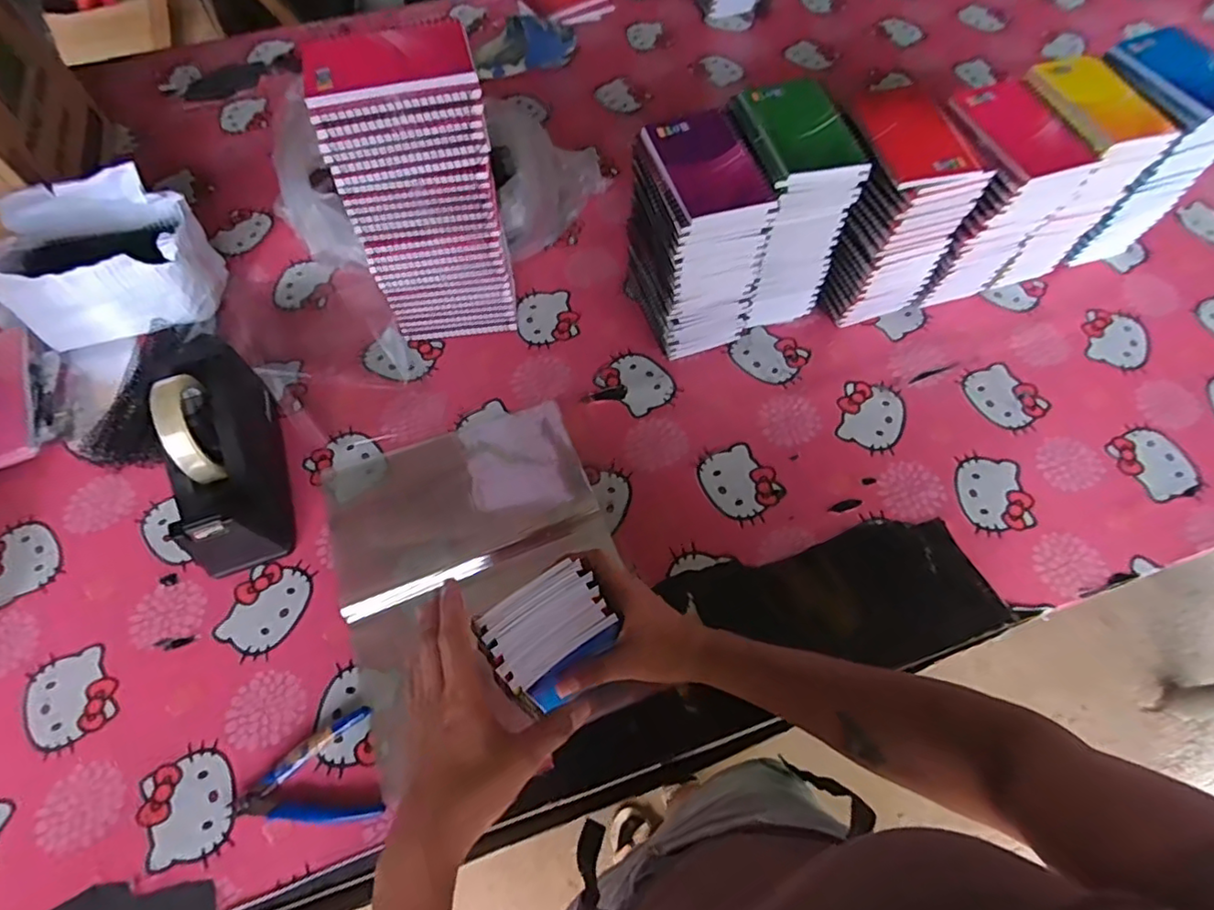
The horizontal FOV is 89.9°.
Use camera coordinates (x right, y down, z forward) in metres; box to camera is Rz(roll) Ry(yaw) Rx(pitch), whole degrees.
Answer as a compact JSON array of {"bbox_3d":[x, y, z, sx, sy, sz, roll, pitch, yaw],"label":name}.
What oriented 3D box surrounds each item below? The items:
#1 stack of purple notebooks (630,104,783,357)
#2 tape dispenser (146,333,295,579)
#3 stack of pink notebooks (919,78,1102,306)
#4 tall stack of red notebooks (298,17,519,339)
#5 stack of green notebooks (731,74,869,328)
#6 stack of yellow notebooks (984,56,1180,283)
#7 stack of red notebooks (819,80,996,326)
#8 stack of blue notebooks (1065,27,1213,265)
[{"bbox_3d":[0.091,-0.215,0.633,0.100,0.208,0.133,-17,63,-9],"label":"stack of purple notebooks"},{"bbox_3d":[-0.364,-0.004,0.577,0.068,0.123,0.213,-15,63,-8],"label":"tape dispenser"},{"bbox_3d":[0.393,-0.264,0.661,0.112,0.198,0.127,-23,64,-11],"label":"stack of pink notebooks"},{"bbox_3d":[-0.176,-0.245,0.613,0.140,0.289,0.094,-12,62,-6],"label":"tall stack of red notebooks"},{"bbox_3d":[0.177,-0.252,0.651,0.114,0.208,0.147,-9,62,-5],"label":"stack of green notebooks"},{"bbox_3d":[0.481,-0.303,0.680,0.109,0.199,0.136,-19,64,-10],"label":"stack of yellow notebooks"},{"bbox_3d":[0.287,-0.258,0.666,0.116,0.205,0.137,-16,63,-8],"label":"stack of red notebooks"},{"bbox_3d":[0.590,-0.342,0.703,0.110,0.212,0.131,-18,63,-9],"label":"stack of blue notebooks"}]

